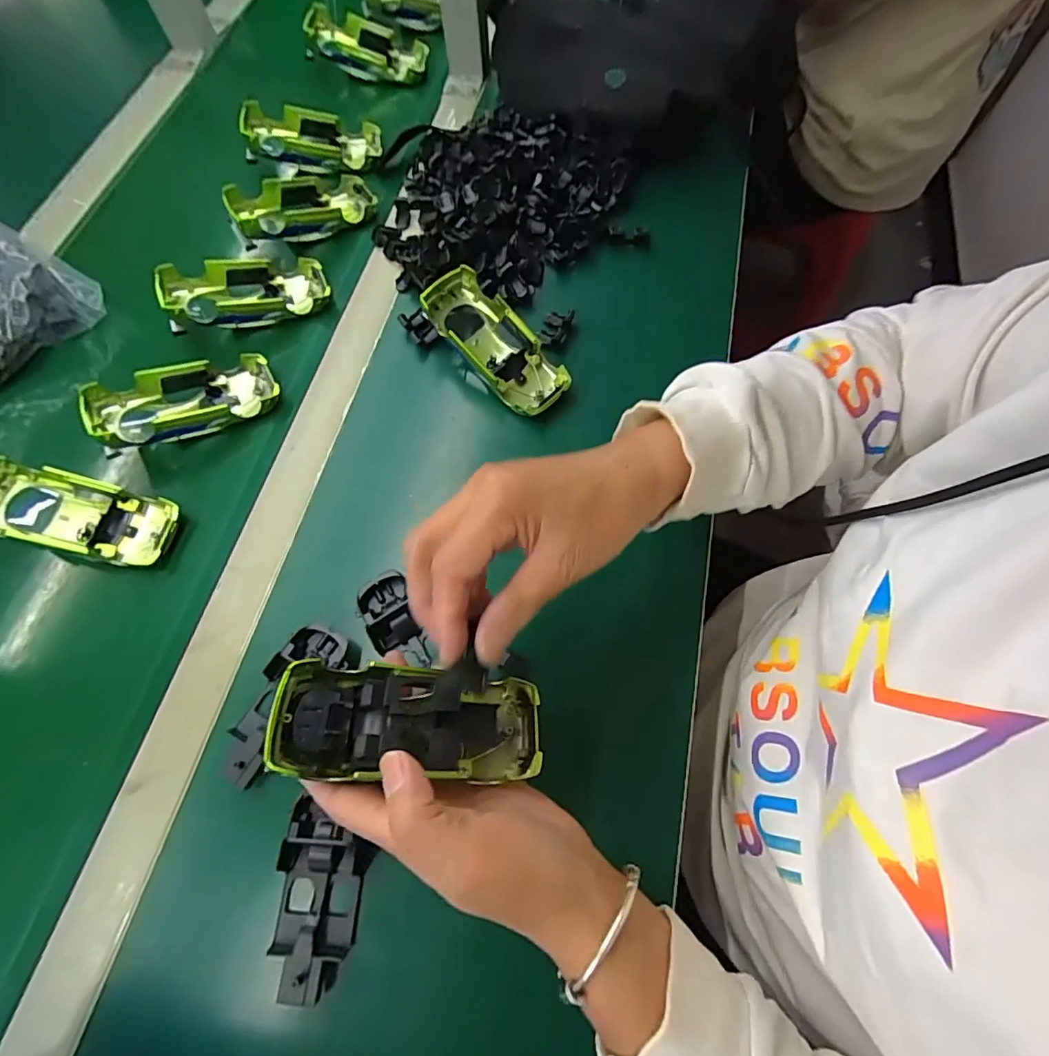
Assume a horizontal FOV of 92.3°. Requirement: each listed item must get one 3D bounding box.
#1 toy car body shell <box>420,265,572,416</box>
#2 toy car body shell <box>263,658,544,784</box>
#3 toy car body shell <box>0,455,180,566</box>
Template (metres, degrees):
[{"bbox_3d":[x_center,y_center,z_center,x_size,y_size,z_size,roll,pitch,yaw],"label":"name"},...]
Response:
[{"bbox_3d":[-0.024,-0.149,0.411,0.060,0.045,0.133,-40,73,-14],"label":"toy car body shell"},{"bbox_3d":[-0.057,0.100,0.261,0.132,0.038,0.051,13,66,-22],"label":"toy car body shell"},{"bbox_3d":[-0.329,-0.010,0.369,0.139,0.040,0.054,12,68,5],"label":"toy car body shell"}]

